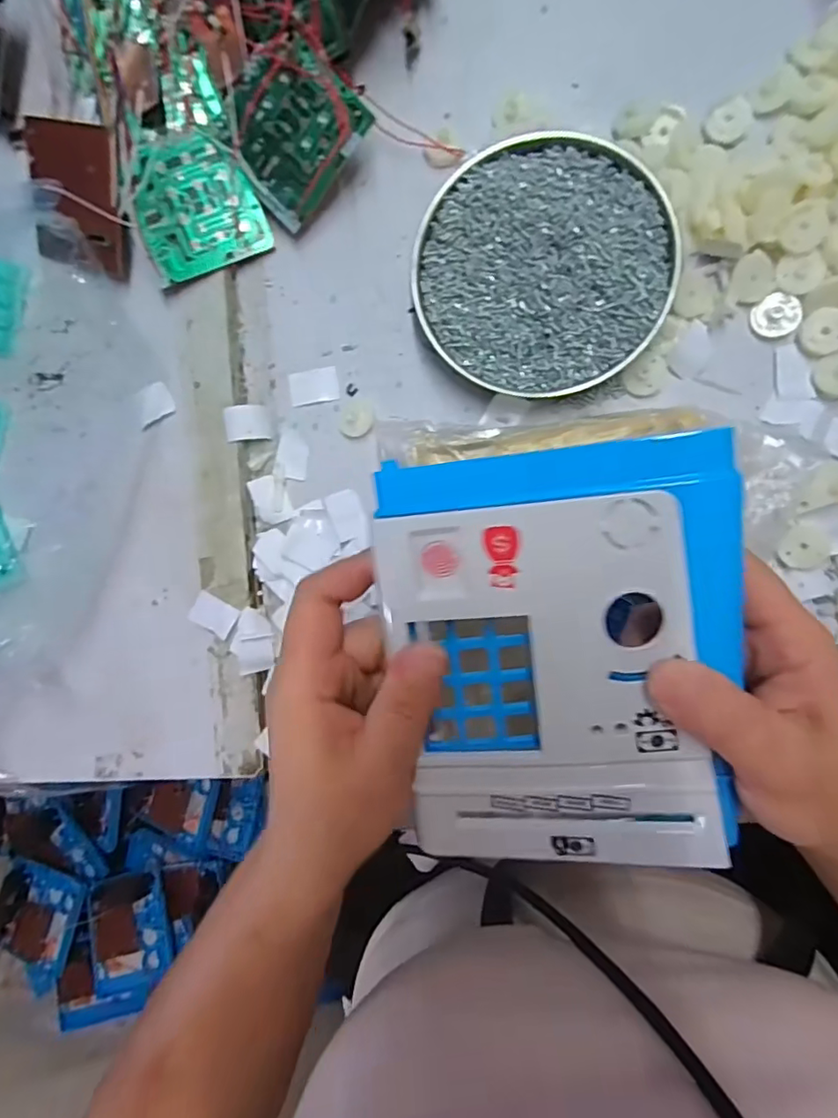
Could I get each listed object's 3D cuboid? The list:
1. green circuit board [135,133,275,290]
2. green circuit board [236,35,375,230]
[{"bbox_3d":[-0.131,-0.207,0.322,0.069,0.006,0.072,-21,105,-5],"label":"green circuit board"},{"bbox_3d":[-0.073,-0.238,0.307,0.066,0.009,0.073,42,112,-6],"label":"green circuit board"}]

